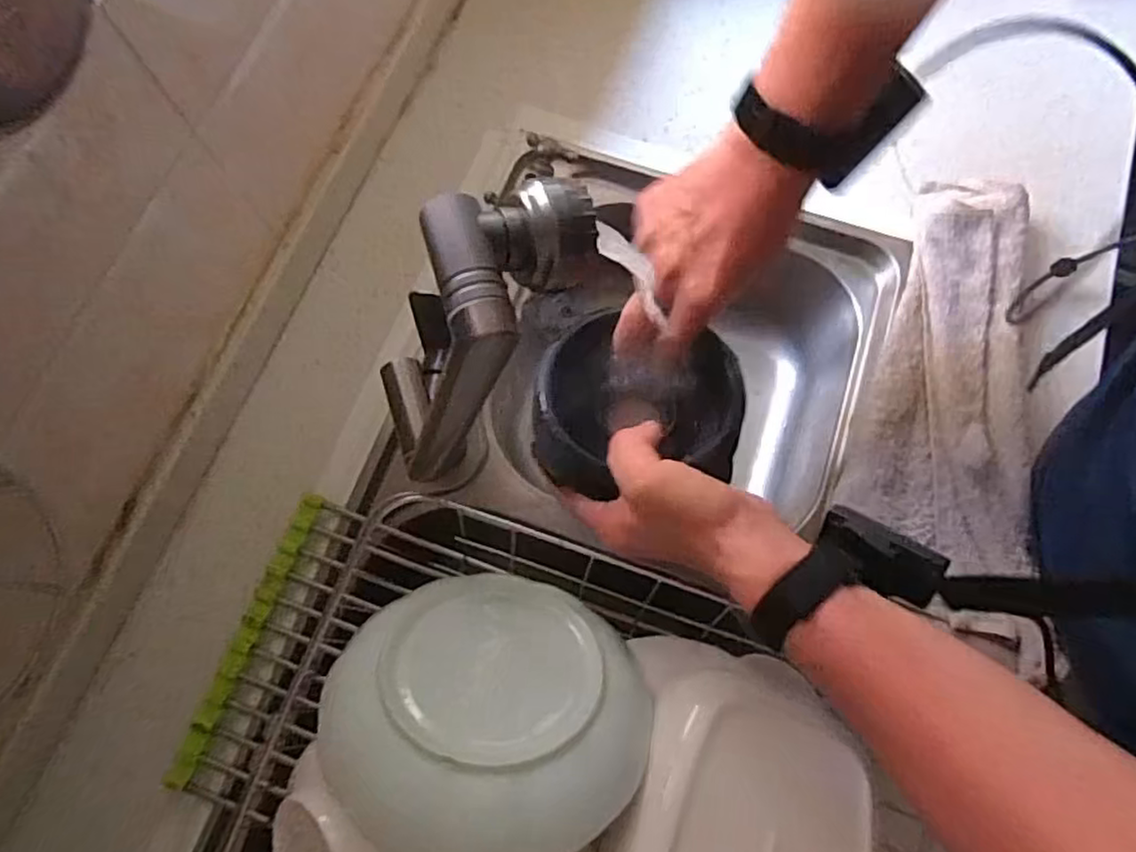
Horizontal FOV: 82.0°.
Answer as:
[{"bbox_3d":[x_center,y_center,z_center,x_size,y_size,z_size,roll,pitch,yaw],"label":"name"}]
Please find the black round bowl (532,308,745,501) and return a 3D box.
[{"bbox_3d":[0.048,-0.015,0.468,0.131,0.082,0.127,0,71,1],"label":"black round bowl"}]

